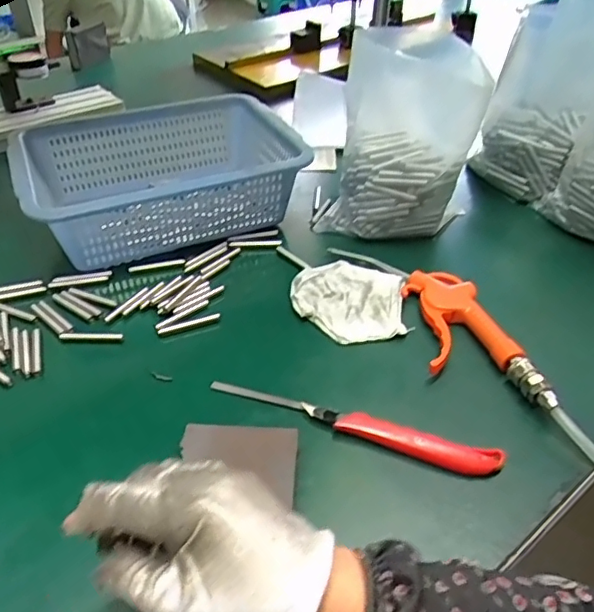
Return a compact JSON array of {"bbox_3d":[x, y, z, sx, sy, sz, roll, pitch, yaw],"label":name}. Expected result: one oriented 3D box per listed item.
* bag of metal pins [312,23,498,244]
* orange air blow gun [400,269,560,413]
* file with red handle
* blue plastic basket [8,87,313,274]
[{"bbox_3d":[0.109,-0.178,0.620,0.151,0.193,0.111,3,38,3],"label":"bag of metal pins"},{"bbox_3d":[0.150,0.026,0.511,0.080,0.032,0.179,-3,38,-4],"label":"orange air blow gun"},{"bbox_3d":[0.039,0.090,0.441,0.227,0.019,0.022,14,40,17],"label":"file with red handle"},{"bbox_3d":[-0.161,-0.152,0.672,0.294,0.096,0.219,-14,40,-17],"label":"blue plastic basket"}]

